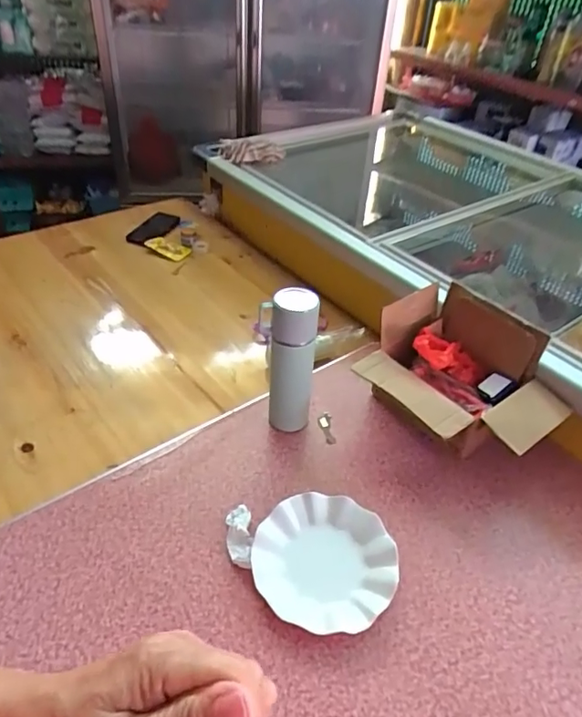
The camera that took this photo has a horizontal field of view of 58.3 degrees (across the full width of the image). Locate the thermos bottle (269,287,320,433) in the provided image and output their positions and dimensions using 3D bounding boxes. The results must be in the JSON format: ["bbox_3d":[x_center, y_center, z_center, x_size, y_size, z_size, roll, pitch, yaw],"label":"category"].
[{"bbox_3d":[0.001,0.013,0.799,0.067,0.248,0.056,1,41,-2],"label":"thermos bottle"}]

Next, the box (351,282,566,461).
[{"bbox_3d":[0.260,0.047,0.829,0.223,0.183,0.280,-24,49,-29],"label":"box"}]

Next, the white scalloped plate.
[{"bbox_3d":[0.044,0.262,0.682,0.181,0.024,0.175,2,41,-1],"label":"white scalloped plate"}]

